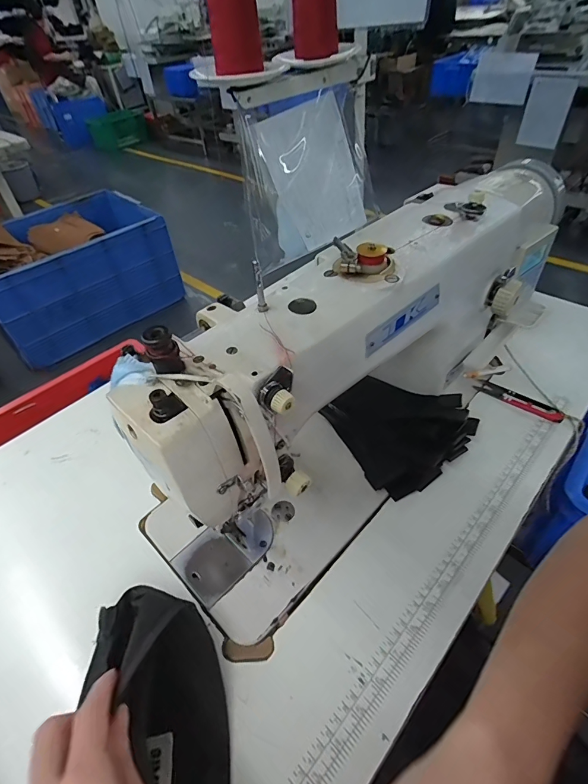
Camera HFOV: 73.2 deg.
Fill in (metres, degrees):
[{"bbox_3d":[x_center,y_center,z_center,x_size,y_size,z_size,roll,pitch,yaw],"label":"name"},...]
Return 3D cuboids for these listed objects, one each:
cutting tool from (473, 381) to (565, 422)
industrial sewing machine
[{"bbox_3d":[0.280,0.008,0.492,0.100,0.005,0.026,30,55,30],"label":"cutting tool"},{"bbox_3d":[0.114,-0.053,0.424,0.163,0.229,0.580,32,56,31],"label":"industrial sewing machine"}]

